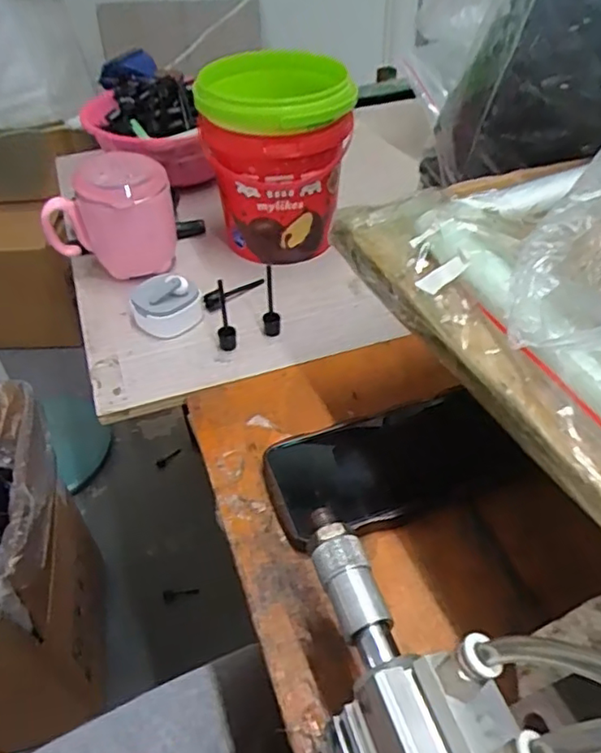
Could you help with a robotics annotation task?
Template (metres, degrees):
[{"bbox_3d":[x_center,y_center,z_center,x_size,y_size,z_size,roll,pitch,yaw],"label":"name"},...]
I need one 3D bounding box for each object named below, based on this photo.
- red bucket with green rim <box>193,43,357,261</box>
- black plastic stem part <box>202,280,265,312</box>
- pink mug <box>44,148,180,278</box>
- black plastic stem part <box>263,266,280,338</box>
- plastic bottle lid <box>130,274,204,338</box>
[{"bbox_3d":[-0.026,-0.201,0.562,0.119,0.156,0.125,-1,44,1],"label":"red bucket with green rim"},{"bbox_3d":[-0.059,-0.077,0.534,0.060,0.017,0.012,-35,54,-30],"label":"black plastic stem part"},{"bbox_3d":[-0.171,-0.147,0.554,0.110,0.102,0.081,3,44,4],"label":"pink mug"},{"bbox_3d":[-0.025,-0.061,0.492,0.013,0.012,0.056,-4,87,-2],"label":"black plastic stem part"},{"bbox_3d":[-0.114,-0.065,0.507,0.056,0.044,0.053,-1,44,1],"label":"plastic bottle lid"}]

